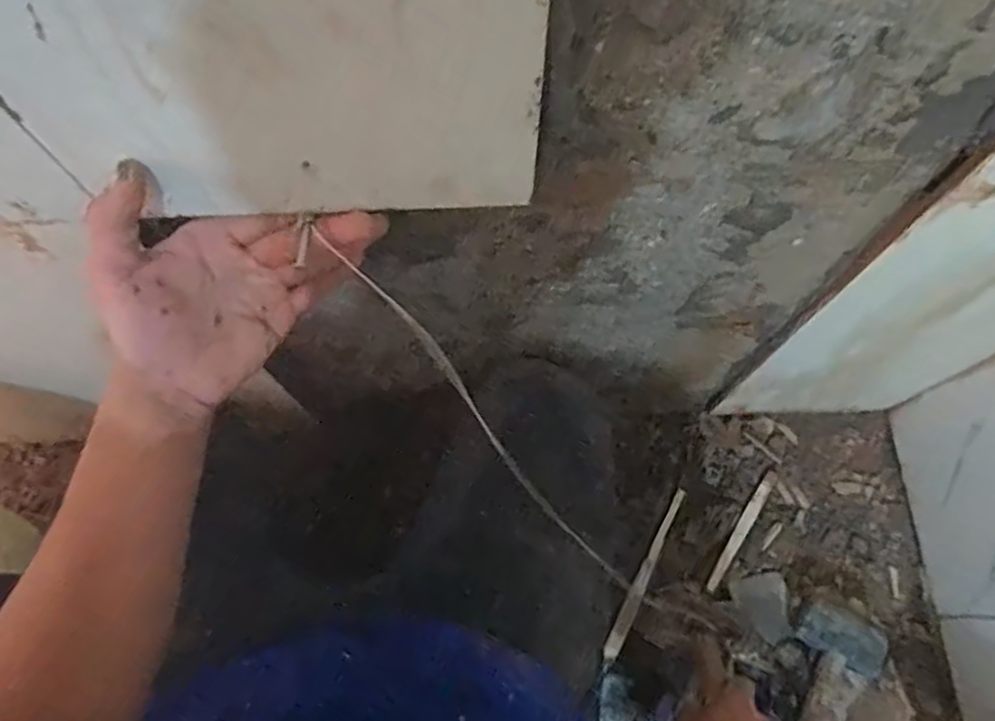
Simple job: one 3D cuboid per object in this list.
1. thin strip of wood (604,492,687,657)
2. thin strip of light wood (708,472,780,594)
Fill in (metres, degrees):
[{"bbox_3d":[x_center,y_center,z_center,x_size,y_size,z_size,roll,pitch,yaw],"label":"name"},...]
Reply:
[{"bbox_3d":[0.181,0.255,0.803,0.018,0.008,0.214,27,72,10],"label":"thin strip of wood"},{"bbox_3d":[0.304,0.207,0.821,0.016,0.004,0.176,34,73,12],"label":"thin strip of light wood"}]

